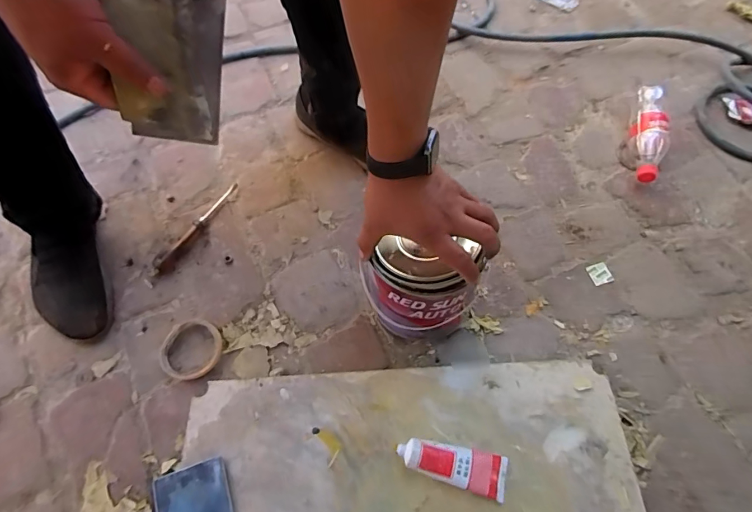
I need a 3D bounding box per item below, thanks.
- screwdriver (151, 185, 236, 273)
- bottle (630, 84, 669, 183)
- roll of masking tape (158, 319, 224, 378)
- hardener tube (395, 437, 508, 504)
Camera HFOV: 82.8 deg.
[{"bbox_3d":[-0.308,-0.051,0.732,0.023,0.022,0.210,29,68,13],"label":"screwdriver"},{"bbox_3d":[0.509,-0.232,0.799,0.057,0.059,0.221,10,66,5],"label":"bottle"},{"bbox_3d":[-0.280,0.140,0.643,0.090,0.015,0.087,0,65,0],"label":"roll of masking tape"},{"bbox_3d":[0.098,0.268,0.546,0.139,0.028,0.050,13,66,6],"label":"hardener tube"}]

